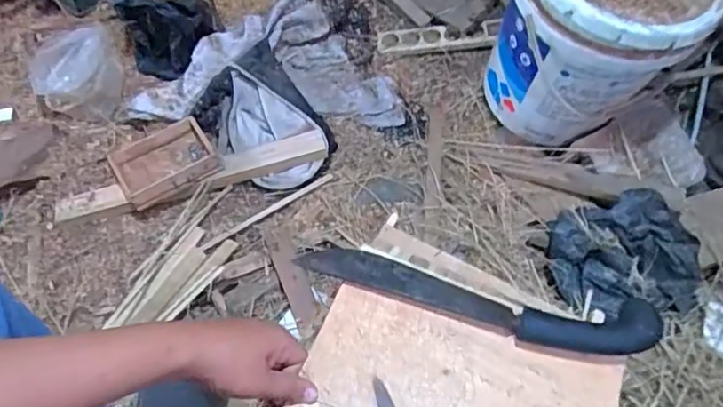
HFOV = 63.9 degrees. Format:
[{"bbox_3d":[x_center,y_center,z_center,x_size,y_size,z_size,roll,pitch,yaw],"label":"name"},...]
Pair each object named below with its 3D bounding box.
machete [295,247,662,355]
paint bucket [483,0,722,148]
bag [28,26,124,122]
[{"bbox_3d":[0.110,0.092,0.582,0.350,0.029,0.057,13,55,8],"label":"machete"},{"bbox_3d":[0.395,-0.288,0.975,0.281,0.337,0.300,0,54,0],"label":"paint bucket"},{"bbox_3d":[-0.529,-0.241,1.073,0.155,0.076,0.201,-22,57,-17],"label":"bag"}]

